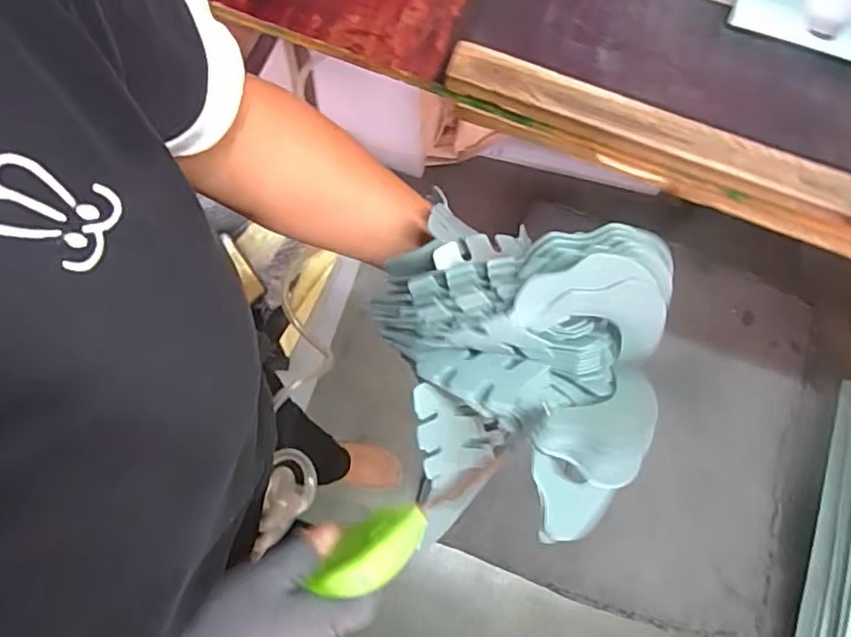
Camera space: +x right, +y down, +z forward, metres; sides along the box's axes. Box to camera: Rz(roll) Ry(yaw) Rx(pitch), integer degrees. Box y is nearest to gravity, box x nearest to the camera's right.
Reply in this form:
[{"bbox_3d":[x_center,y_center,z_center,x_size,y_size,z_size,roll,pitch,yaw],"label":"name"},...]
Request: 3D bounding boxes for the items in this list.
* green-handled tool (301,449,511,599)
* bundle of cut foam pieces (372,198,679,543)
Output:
[{"bbox_3d":[-0.008,0.119,0.349,0.128,0.019,0.033,-34,81,-4],"label":"green-handled tool"},{"bbox_3d":[0.061,0.029,0.379,0.168,0.122,0.206,-4,79,-1],"label":"bundle of cut foam pieces"}]

